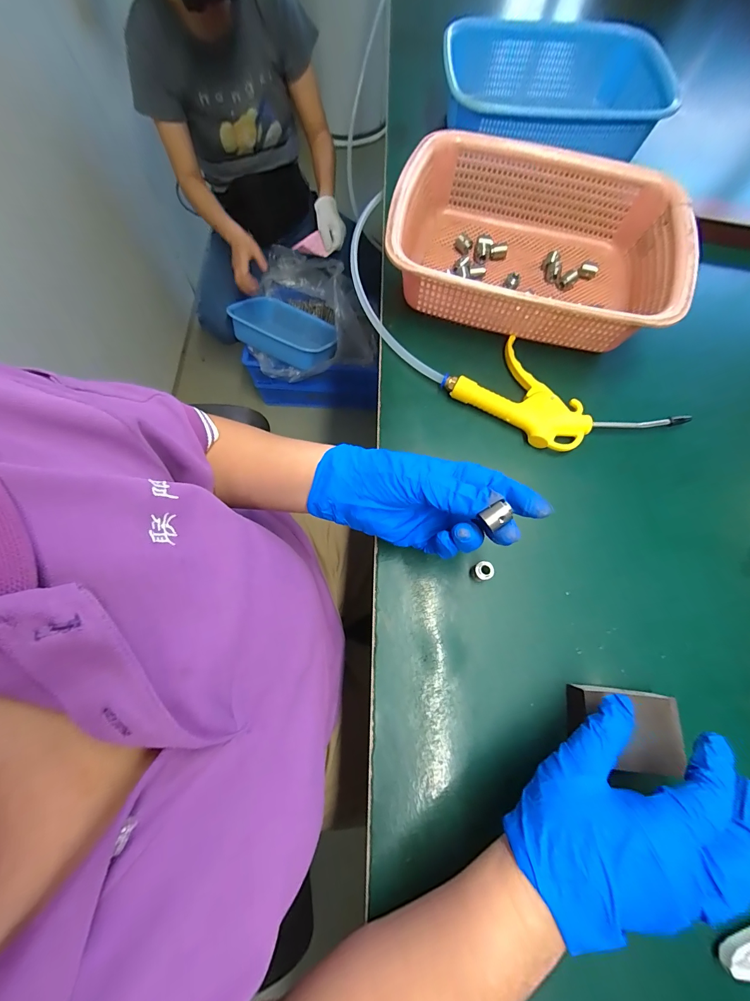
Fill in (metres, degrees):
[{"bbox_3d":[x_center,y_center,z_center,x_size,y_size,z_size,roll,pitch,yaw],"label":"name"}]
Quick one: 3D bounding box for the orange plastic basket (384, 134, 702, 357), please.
[{"bbox_3d":[0.167,-0.271,0.387,0.290,0.080,0.213,16,72,4],"label":"orange plastic basket"}]

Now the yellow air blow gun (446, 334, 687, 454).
[{"bbox_3d":[0.188,-0.095,0.364,0.207,0.027,0.105,33,74,10],"label":"yellow air blow gun"}]

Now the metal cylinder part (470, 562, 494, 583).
[{"bbox_3d":[0.092,0.062,0.309,0.016,0.018,0.015,-13,72,-5],"label":"metal cylinder part"}]

